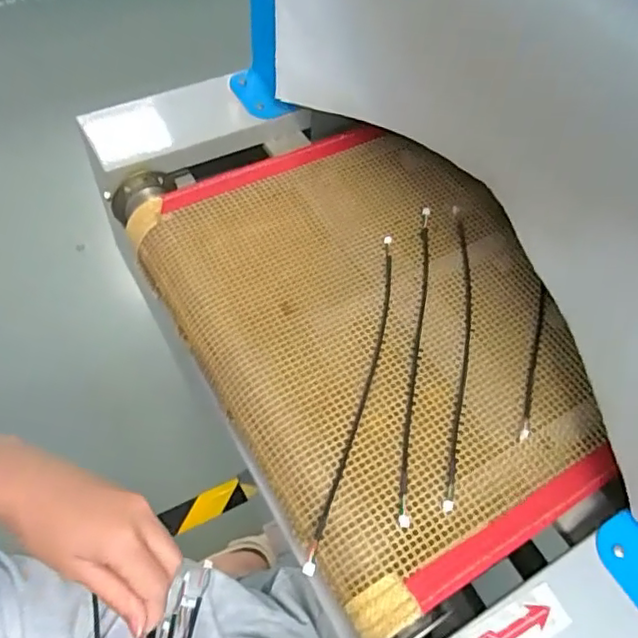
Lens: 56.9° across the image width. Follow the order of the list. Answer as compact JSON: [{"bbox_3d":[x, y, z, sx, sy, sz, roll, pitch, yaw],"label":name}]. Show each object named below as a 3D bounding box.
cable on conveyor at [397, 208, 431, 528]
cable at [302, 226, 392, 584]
[{"bbox_3d":[0.077,0.017,0.451,0.011,0.014,0.280,10,53,2],"label":"cable on conveyor"},{"bbox_3d":[0.032,0.047,0.441,0.017,0.028,0.276,14,53,5],"label":"cable"}]

